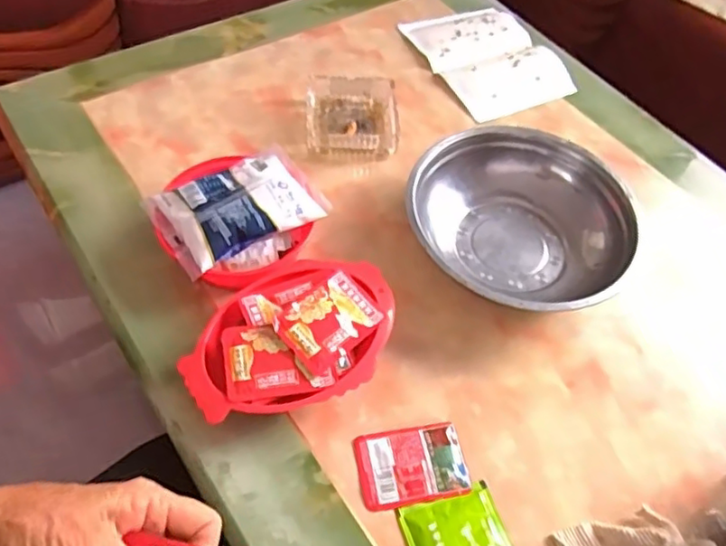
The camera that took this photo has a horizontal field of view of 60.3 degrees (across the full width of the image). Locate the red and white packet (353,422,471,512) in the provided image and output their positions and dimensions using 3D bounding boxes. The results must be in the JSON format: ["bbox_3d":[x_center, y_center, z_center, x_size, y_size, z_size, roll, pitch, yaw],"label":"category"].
[{"bbox_3d":[0.045,0.178,0.580,0.098,0.007,0.069,-6,54,-9],"label":"red and white packet"}]

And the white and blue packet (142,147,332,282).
[{"bbox_3d":[-0.133,-0.077,0.669,0.167,0.034,0.111,-26,61,-21],"label":"white and blue packet"}]

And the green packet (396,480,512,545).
[{"bbox_3d":[0.084,0.229,0.541,0.087,0.010,0.075,-13,56,-14],"label":"green packet"}]

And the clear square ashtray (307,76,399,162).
[{"bbox_3d":[-0.015,-0.206,0.835,0.116,0.036,0.131,0,54,-5],"label":"clear square ashtray"}]

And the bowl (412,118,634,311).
[{"bbox_3d":[0.169,-0.056,0.708,0.237,0.086,0.231,2,53,-3],"label":"bowl"}]

